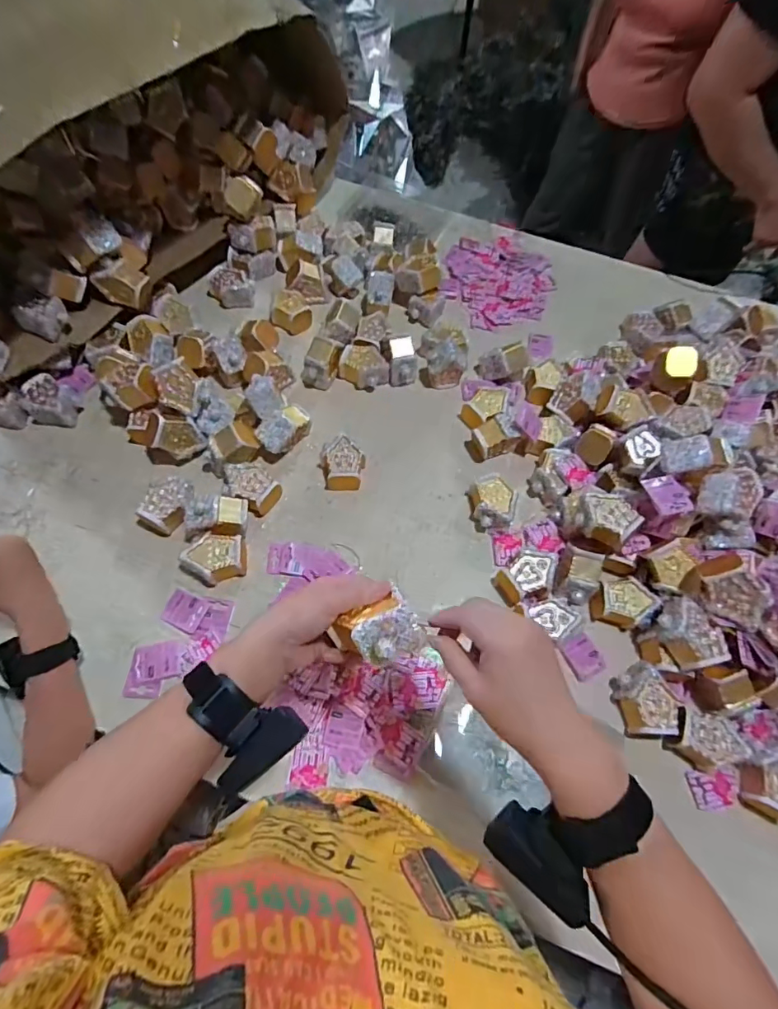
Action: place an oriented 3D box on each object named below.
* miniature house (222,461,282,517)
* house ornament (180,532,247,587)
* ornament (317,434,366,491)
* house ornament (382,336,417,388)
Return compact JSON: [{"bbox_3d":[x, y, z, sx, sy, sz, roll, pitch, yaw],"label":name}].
[{"bbox_3d":[-0.209,-0.028,0.717,0.079,0.052,0.061,37,68,14],"label":"miniature house"},{"bbox_3d":[-0.250,0.079,0.669,0.089,0.042,0.061,-1,64,-3],"label":"house ornament"},{"bbox_3d":[-0.074,-0.064,0.747,0.072,0.045,0.079,5,64,-1],"label":"ornament"},{"bbox_3d":[0.019,-0.260,0.837,0.052,0.060,0.073,-13,66,-9],"label":"house ornament"}]

